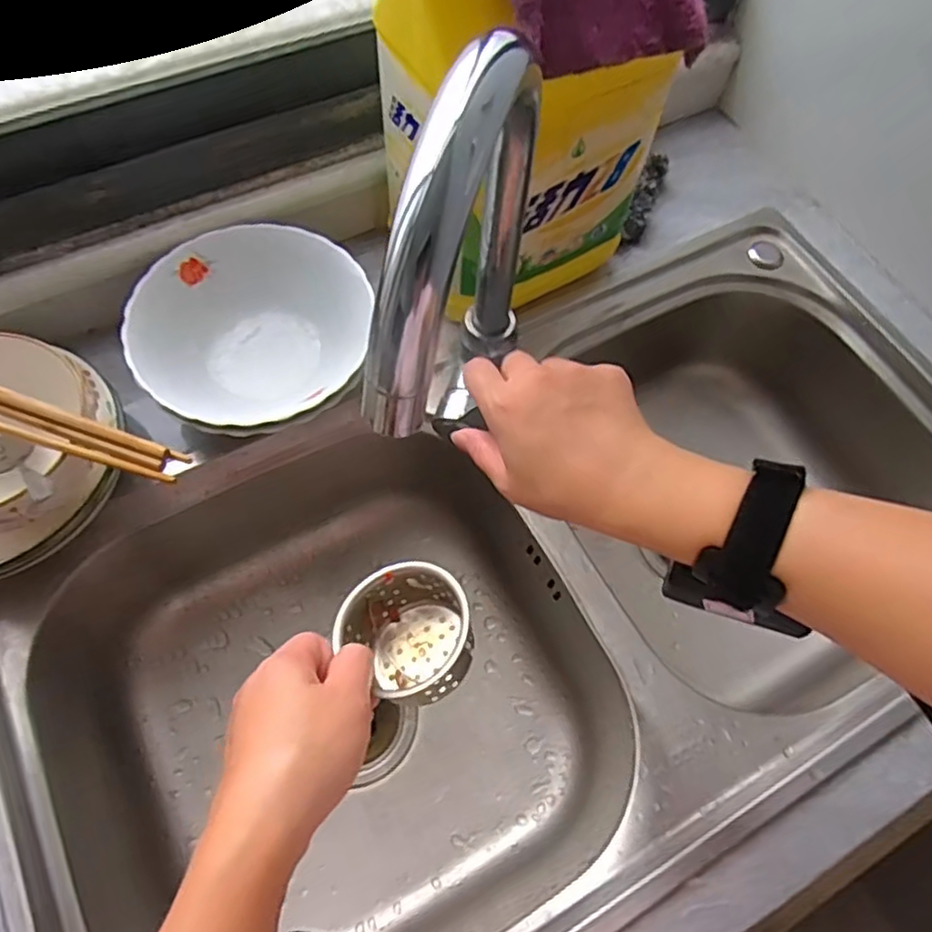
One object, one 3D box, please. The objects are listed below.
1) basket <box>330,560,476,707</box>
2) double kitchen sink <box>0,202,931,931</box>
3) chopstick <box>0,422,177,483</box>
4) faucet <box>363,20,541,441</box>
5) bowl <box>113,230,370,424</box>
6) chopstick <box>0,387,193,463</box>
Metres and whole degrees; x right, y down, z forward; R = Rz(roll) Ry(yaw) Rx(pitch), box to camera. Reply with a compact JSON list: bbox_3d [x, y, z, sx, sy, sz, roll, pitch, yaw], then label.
[{"bbox_3d":[-0.029,0.094,0.368,0.078,0.045,0.072,-13,48,14],"label":"basket"},{"bbox_3d":[0.056,0.104,0.551,0.745,0.176,0.393,-25,68,-14],"label":"double kitchen sink"},{"bbox_3d":[-0.279,-0.025,0.393,0.234,0.009,0.009,17,65,5],"label":"chopstick"},{"bbox_3d":[-0.001,-0.063,0.323,0.039,0.257,0.174,12,64,3],"label":"faucet"},{"bbox_3d":[-0.162,-0.097,0.505,0.158,0.057,0.169,1,64,-3],"label":"bowl"},{"bbox_3d":[-0.273,-0.042,0.398,0.233,0.012,0.012,20,65,6],"label":"chopstick"}]

